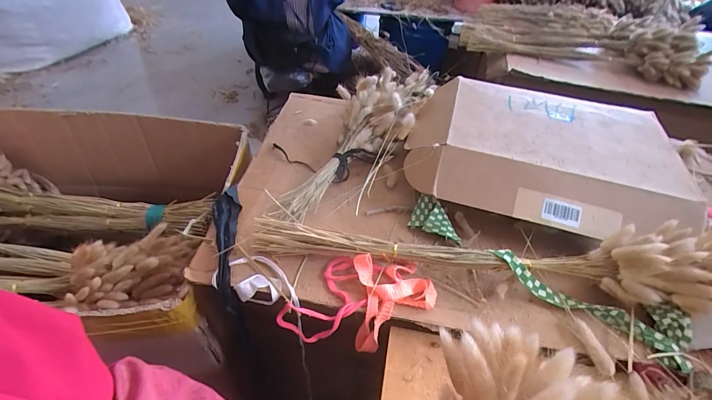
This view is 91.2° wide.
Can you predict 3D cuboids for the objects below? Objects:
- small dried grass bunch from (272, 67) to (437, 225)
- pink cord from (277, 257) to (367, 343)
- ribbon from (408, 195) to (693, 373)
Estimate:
[{"bbox_3d":[0.011,-0.108,0.593,0.143,0.091,0.407,27,63,21],"label":"small dried grass bunch"},{"bbox_3d":[-0.034,0.130,0.431,0.110,0.046,0.069,-33,55,-32],"label":"pink cord"},{"bbox_3d":[0.228,0.086,0.450,0.354,0.040,0.070,26,48,20],"label":"ribbon"}]

